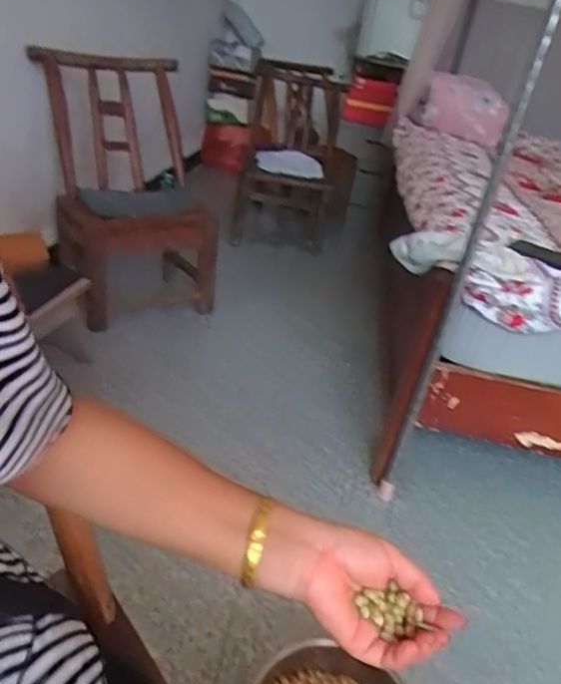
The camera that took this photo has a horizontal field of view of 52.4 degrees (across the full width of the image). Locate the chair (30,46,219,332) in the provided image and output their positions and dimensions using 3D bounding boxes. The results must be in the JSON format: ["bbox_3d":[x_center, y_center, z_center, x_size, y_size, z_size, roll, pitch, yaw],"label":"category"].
[{"bbox_3d":[-0.378,-0.351,1.464,0.355,0.646,0.387,-9,34,-31],"label":"chair"}]

